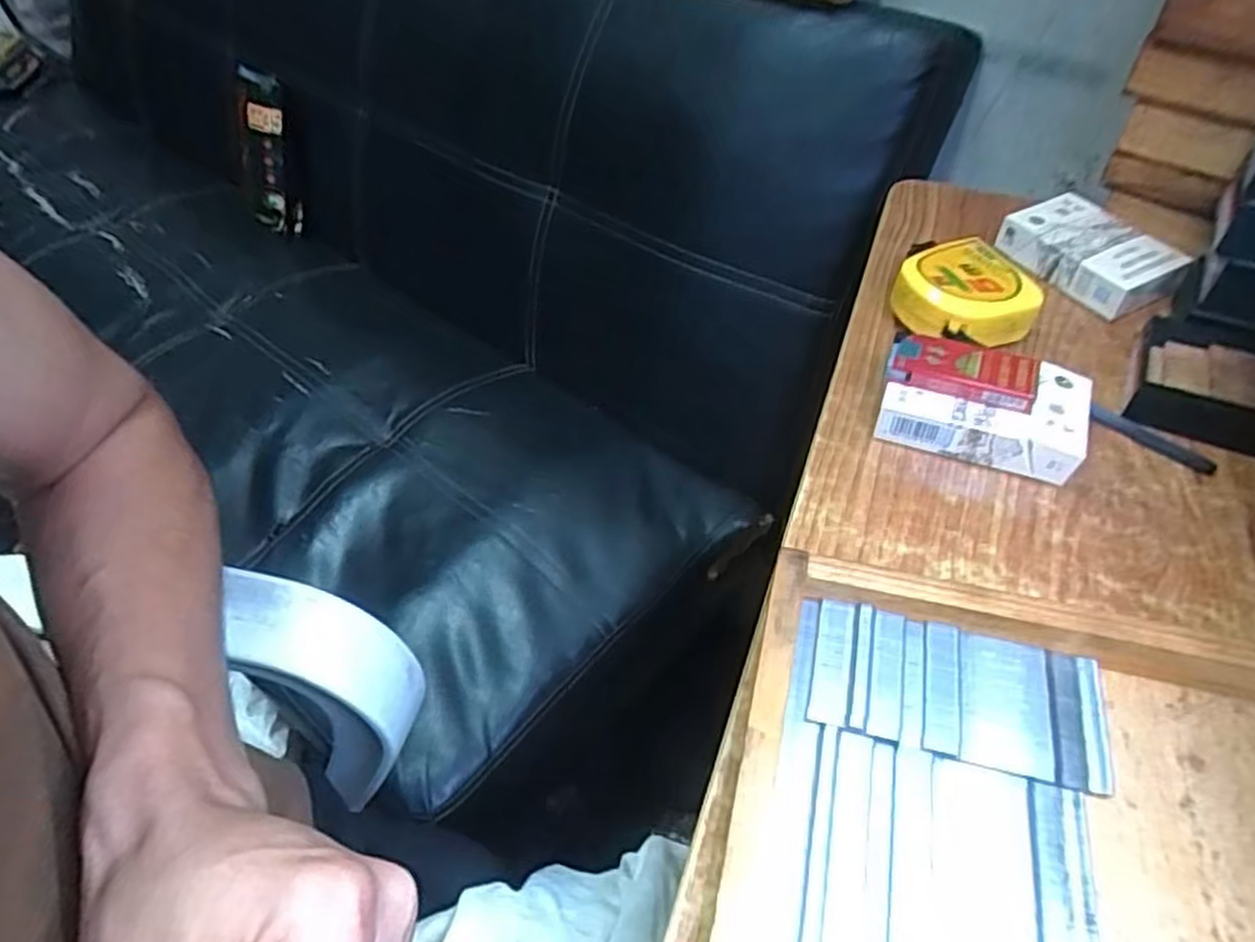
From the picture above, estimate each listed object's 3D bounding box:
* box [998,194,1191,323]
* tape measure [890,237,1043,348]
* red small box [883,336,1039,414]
[{"bbox_3d":[0.276,-0.130,0.466,0.058,0.029,0.088,-25,51,-19],"label":"box"},{"bbox_3d":[0.180,-0.094,0.427,0.065,0.033,0.064,-15,49,-11],"label":"tape measure"},{"bbox_3d":[0.159,-0.048,0.370,0.065,0.014,0.027,16,50,17],"label":"red small box"}]

